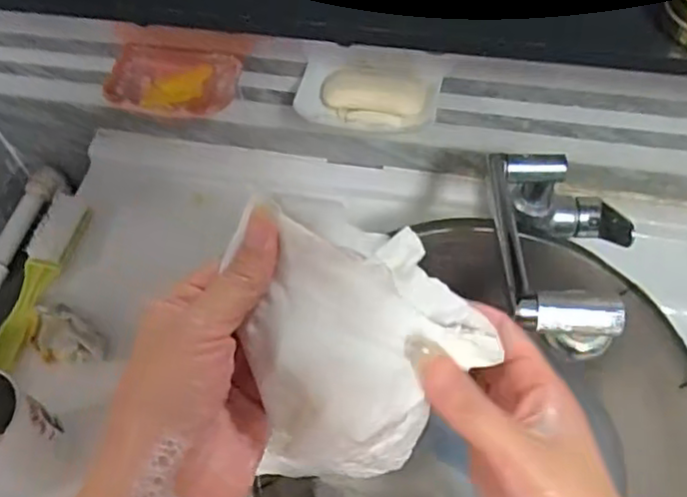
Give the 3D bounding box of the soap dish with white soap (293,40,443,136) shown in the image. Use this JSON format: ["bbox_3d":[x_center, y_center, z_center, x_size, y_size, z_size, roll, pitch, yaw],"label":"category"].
[{"bbox_3d":[0.023,-0.149,0.583,0.129,0.034,0.081,8,58,9],"label":"soap dish with white soap"}]

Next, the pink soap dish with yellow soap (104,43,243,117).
[{"bbox_3d":[-0.168,-0.159,0.625,0.131,0.028,0.082,10,58,10],"label":"pink soap dish with yellow soap"}]

